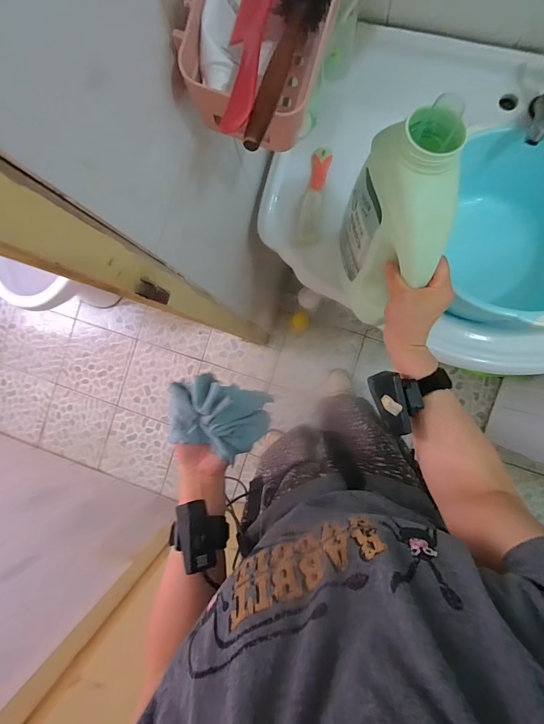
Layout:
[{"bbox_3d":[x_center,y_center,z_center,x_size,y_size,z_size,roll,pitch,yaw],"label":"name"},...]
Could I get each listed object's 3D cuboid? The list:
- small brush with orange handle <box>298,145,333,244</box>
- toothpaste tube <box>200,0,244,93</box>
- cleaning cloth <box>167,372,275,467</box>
[{"bbox_3d":[0.071,-0.278,0.584,0.038,0.025,0.159,8,89,6],"label":"small brush with orange handle"},{"bbox_3d":[-0.040,-0.327,0.303,0.031,0.043,0.174,6,89,6],"label":"toothpaste tube"},{"bbox_3d":[-0.069,0.069,0.467,0.122,0.084,0.089,26,93,5],"label":"cleaning cloth"}]

